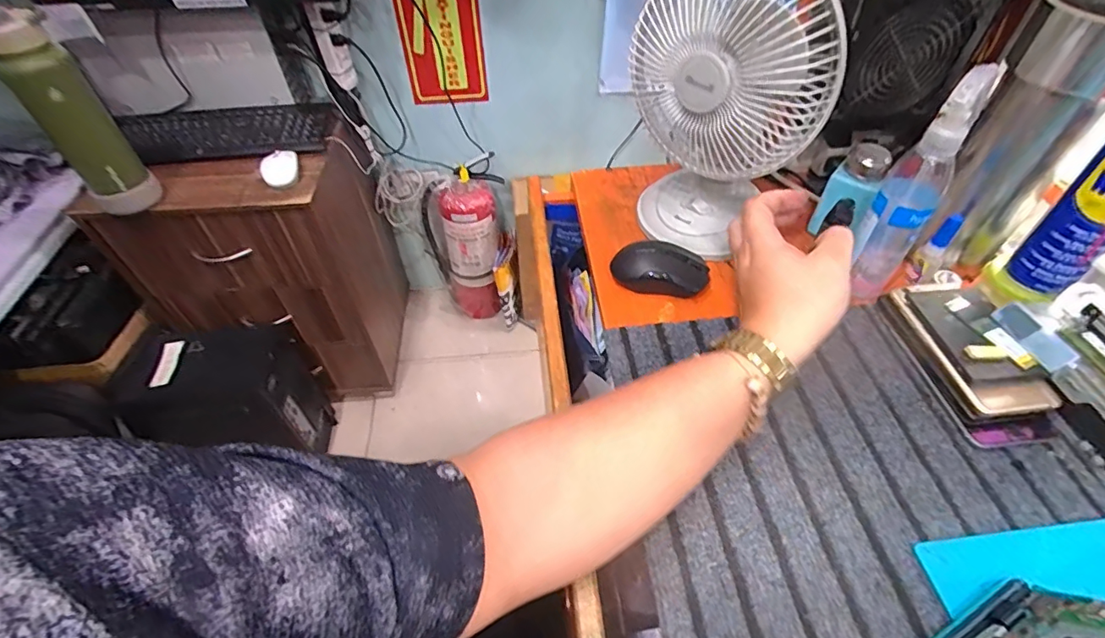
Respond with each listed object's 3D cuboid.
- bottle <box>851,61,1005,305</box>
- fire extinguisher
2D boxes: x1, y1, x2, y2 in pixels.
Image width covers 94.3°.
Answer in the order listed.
[{"bbox_3d":[0.317,-0.108,0.454,0.050,0.208,0.050,30,56,25],"label":"bottle"},{"bbox_3d":[-0.213,-0.174,1.362,0.200,0.418,0.133,-13,49,-10],"label":"fire extinguisher"}]

